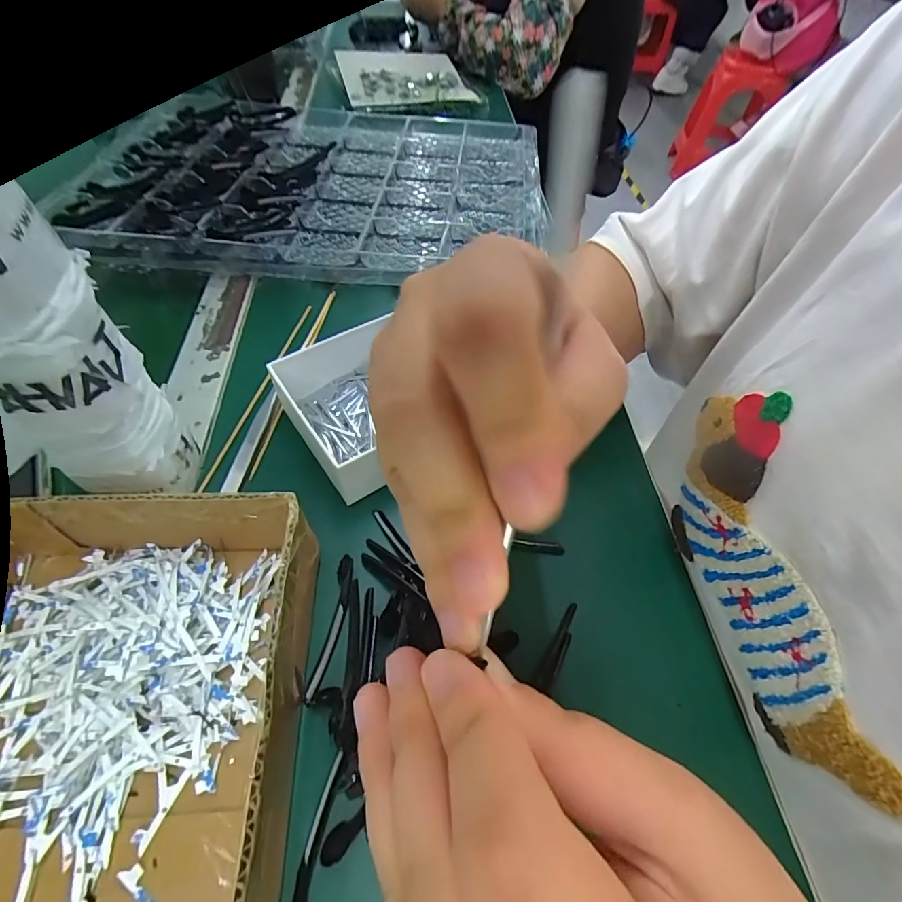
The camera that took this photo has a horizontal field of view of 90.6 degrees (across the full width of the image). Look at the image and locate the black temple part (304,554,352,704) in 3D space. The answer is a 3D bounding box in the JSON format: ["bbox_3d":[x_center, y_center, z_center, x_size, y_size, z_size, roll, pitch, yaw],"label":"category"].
[{"bbox_3d":[-0.062,0.091,0.237,0.010,0.006,0.073,7,55,1],"label":"black temple part"}]

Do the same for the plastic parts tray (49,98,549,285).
[{"bbox_3d":[-0.127,-0.280,0.476,0.431,0.050,0.327,8,55,2],"label":"plastic parts tray"}]

